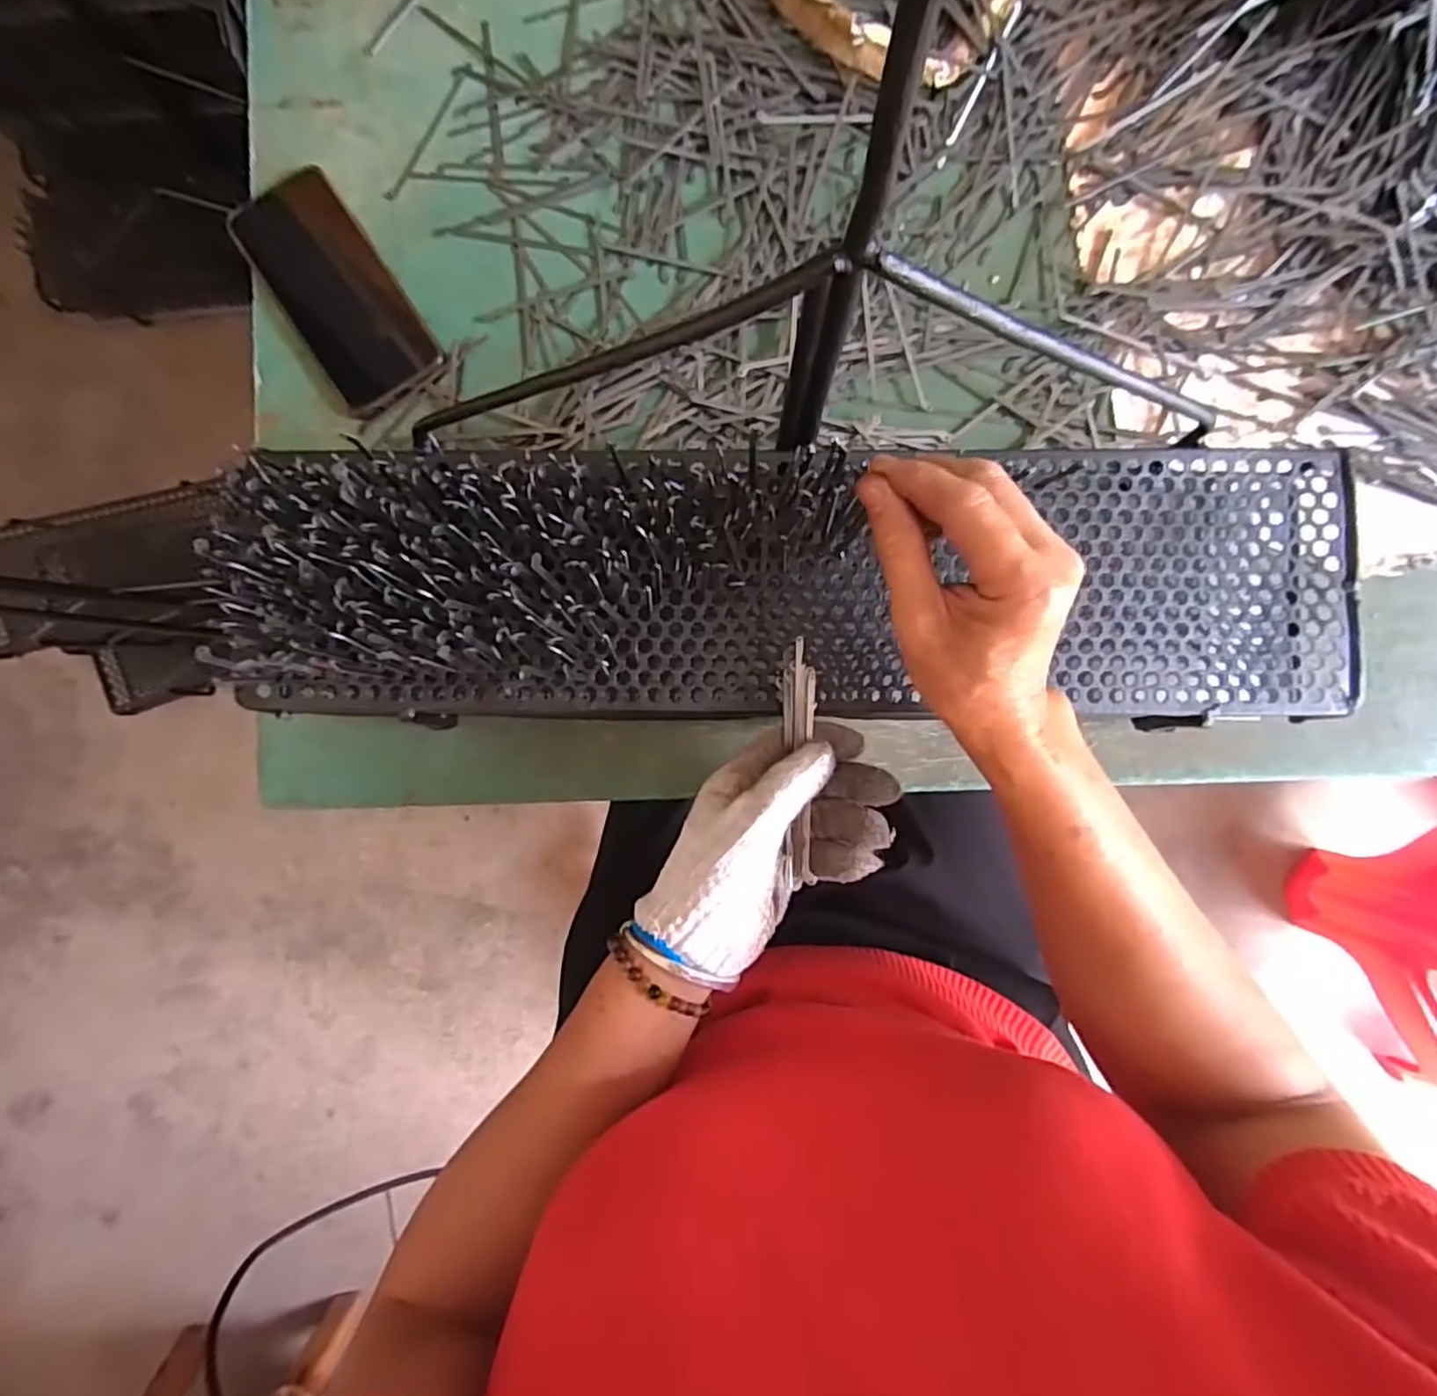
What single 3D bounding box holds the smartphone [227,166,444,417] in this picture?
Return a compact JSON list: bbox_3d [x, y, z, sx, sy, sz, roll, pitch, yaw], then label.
[{"bbox_3d":[-0.262,-0.277,0.451,0.074,0.009,0.161,-33,89,1],"label":"smartphone"}]

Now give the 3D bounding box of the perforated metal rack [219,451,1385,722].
[{"bbox_3d":[0.042,-0.059,0.352,0.586,0.054,0.139,-1,89,-2],"label":"perforated metal rack"}]

